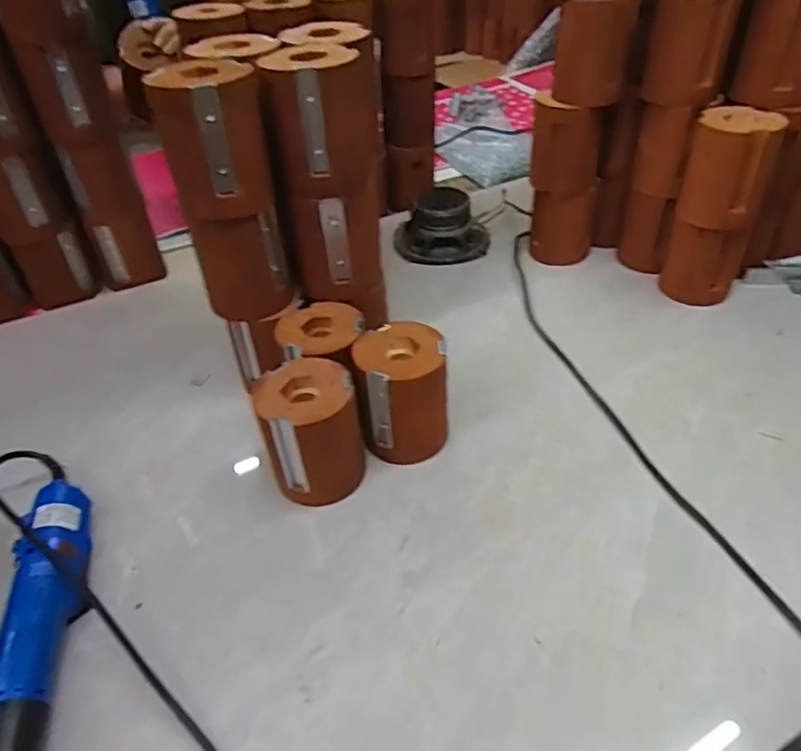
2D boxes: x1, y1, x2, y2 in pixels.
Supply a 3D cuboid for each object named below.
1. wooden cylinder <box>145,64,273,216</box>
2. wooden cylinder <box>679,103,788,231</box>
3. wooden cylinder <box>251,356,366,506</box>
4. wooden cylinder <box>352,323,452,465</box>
[{"bbox_3d":[-0.145,-0.182,0.479,0.076,0.099,0.072,-17,43,-15],"label":"wooden cylinder"},{"bbox_3d":[0.338,-0.213,0.634,0.078,0.102,0.065,15,45,20],"label":"wooden cylinder"},{"bbox_3d":[-0.072,0.049,0.502,0.081,0.101,0.069,-9,40,-5],"label":"wooden cylinder"},{"bbox_3d":[0.003,0.015,0.538,0.076,0.099,0.072,-2,39,3],"label":"wooden cylinder"}]

